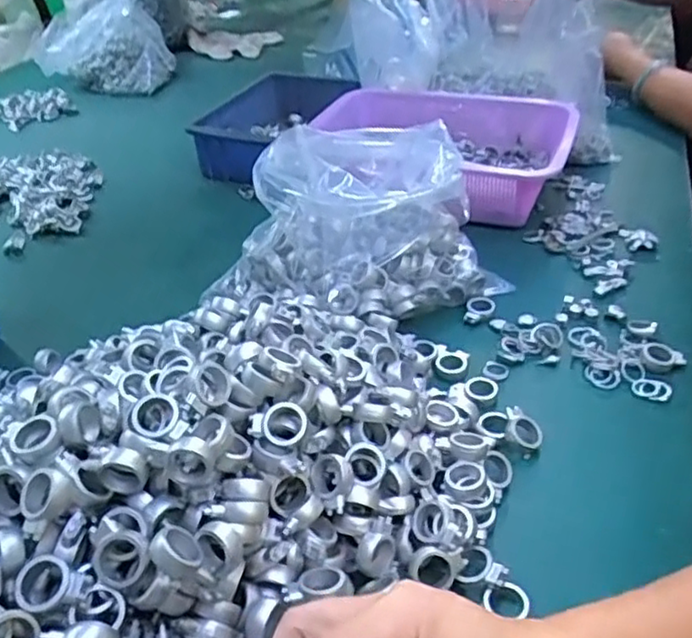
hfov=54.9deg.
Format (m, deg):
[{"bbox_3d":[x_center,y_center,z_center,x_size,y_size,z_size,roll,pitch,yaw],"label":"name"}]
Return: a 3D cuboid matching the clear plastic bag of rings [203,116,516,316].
[{"bbox_3d":[0.011,-0.091,0.599,0.201,0.142,0.166,-27,43,-28],"label":"clear plastic bag of rings"}]

